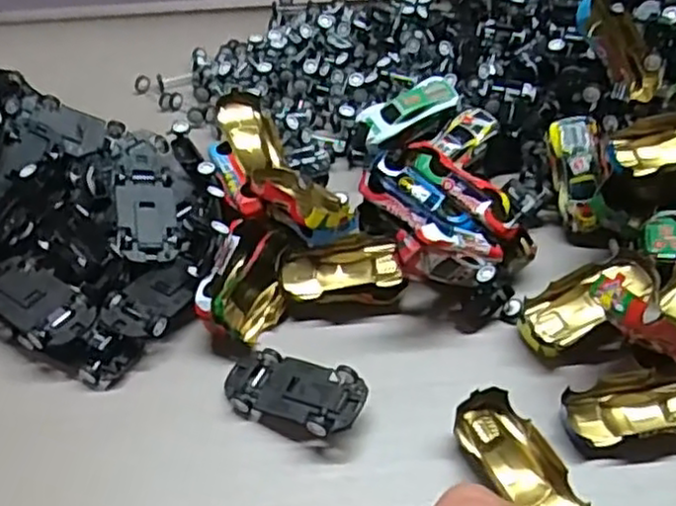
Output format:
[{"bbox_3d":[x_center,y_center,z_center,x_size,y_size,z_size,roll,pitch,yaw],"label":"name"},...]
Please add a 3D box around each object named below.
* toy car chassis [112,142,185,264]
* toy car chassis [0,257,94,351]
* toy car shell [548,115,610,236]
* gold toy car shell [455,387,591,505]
[{"bbox_3d":[-0.101,-0.029,0.372,0.031,0.011,0.075,-10,49,-9],"label":"toy car chassis"},{"bbox_3d":[-0.141,0.023,0.337,0.061,0.007,0.033,31,56,25],"label":"toy car chassis"},{"bbox_3d":[0.128,-0.042,0.383,0.024,0.016,0.061,-3,84,-2],"label":"toy car shell"},{"bbox_3d":[0.075,0.087,0.296,0.027,0.014,0.063,-27,54,-22],"label":"gold toy car shell"}]

